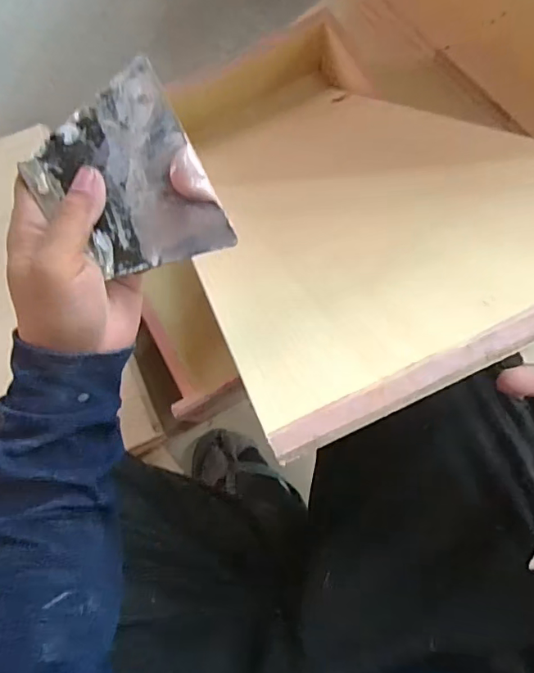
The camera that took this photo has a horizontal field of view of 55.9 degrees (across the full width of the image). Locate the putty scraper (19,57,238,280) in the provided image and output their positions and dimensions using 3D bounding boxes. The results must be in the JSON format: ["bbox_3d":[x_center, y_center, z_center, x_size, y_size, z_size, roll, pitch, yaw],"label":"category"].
[{"bbox_3d":[-0.081,-0.084,0.298,0.094,0.006,0.105,-29,101,13],"label":"putty scraper"}]

